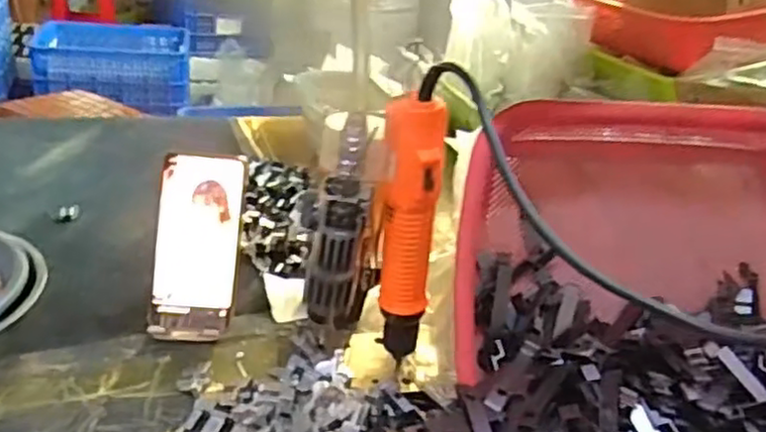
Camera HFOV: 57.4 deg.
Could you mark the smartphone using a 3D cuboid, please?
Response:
[{"bbox_3d":[-0.172,0.030,0.653,0.075,0.174,0.012,6,1,-7],"label":"smartphone"}]

